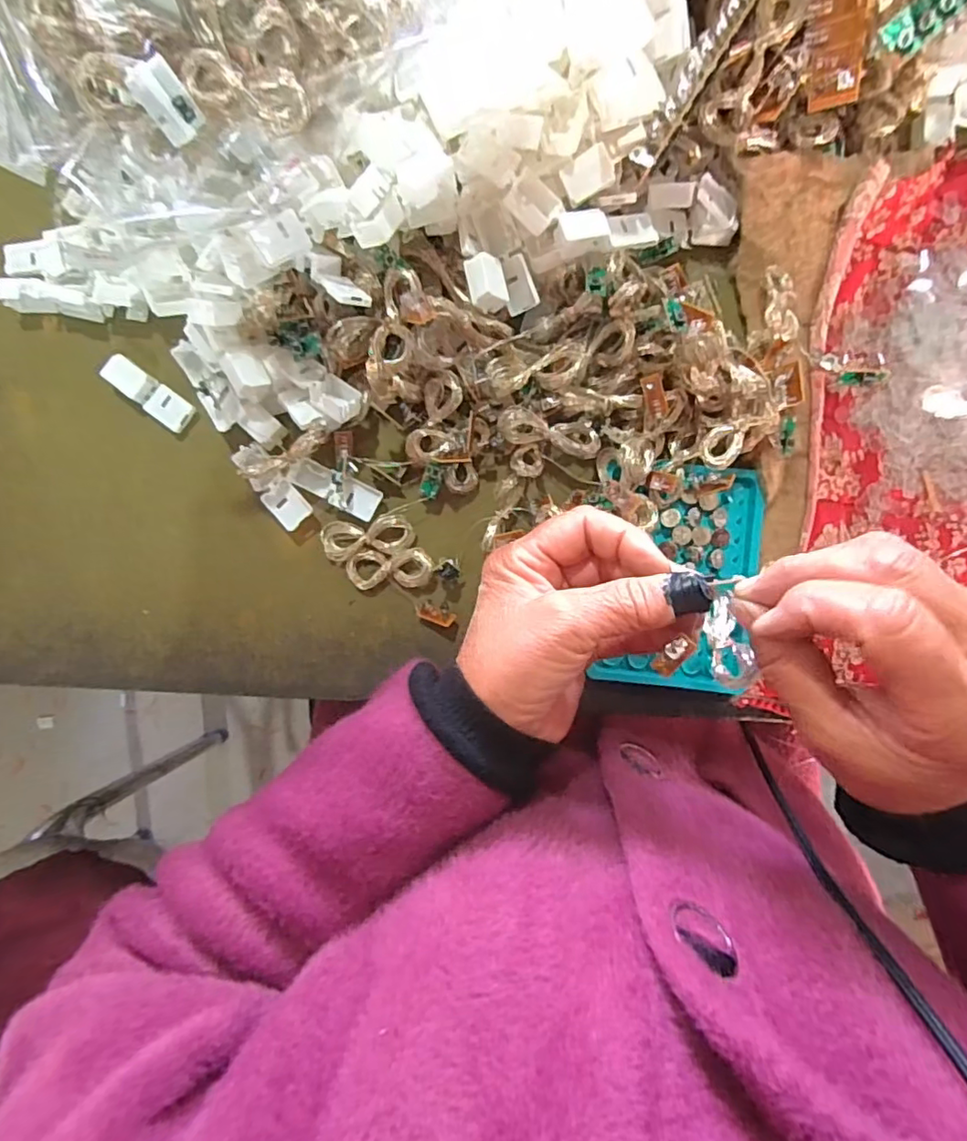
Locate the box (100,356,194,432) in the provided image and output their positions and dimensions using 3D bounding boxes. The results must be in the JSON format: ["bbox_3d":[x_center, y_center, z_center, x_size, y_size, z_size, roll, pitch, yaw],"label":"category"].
[{"bbox_3d":[-0.200,-0.105,0.345,0.054,0.011,0.019,35,91,1],"label":"box"}]

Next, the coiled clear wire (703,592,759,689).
[{"bbox_3d":[0.113,0.032,0.269,0.015,0.009,0.045,-4,65,1],"label":"coiled clear wire"}]

